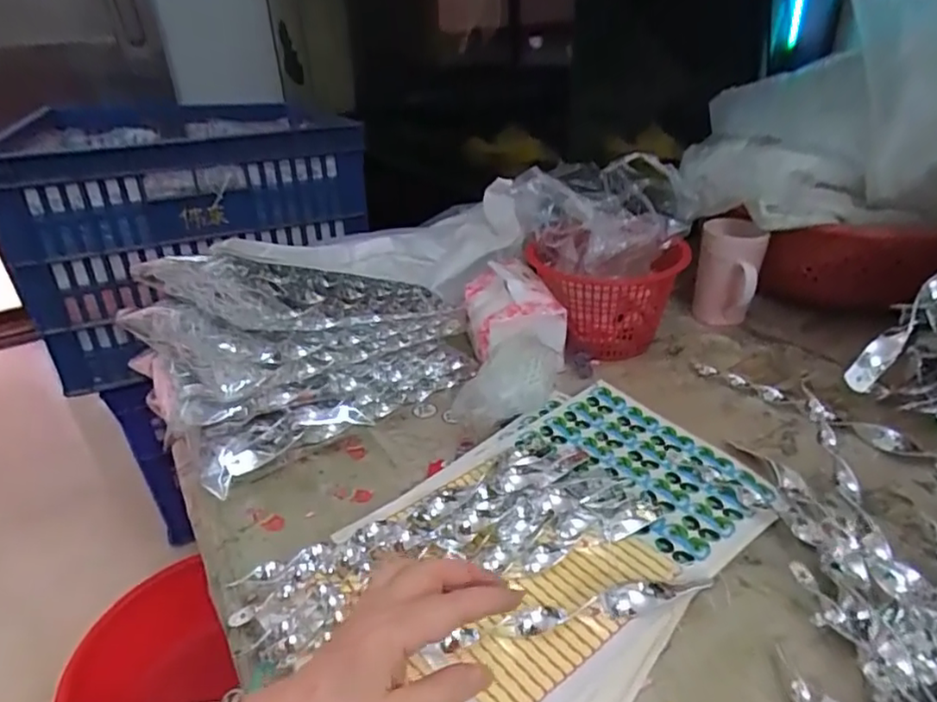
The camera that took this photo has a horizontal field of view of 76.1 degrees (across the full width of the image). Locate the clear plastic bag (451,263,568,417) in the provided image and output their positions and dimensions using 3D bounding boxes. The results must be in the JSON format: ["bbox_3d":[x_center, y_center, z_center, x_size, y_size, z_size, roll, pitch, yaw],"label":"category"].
[{"bbox_3d":[0.052,-0.013,0.685,0.116,0.081,0.268,-1,31,4],"label":"clear plastic bag"}]

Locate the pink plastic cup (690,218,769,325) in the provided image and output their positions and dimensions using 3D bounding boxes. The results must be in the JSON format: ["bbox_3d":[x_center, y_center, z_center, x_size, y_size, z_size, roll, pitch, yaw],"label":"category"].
[{"bbox_3d":[0.340,-0.095,0.788,0.078,0.125,0.075,9,33,20],"label":"pink plastic cup"}]

